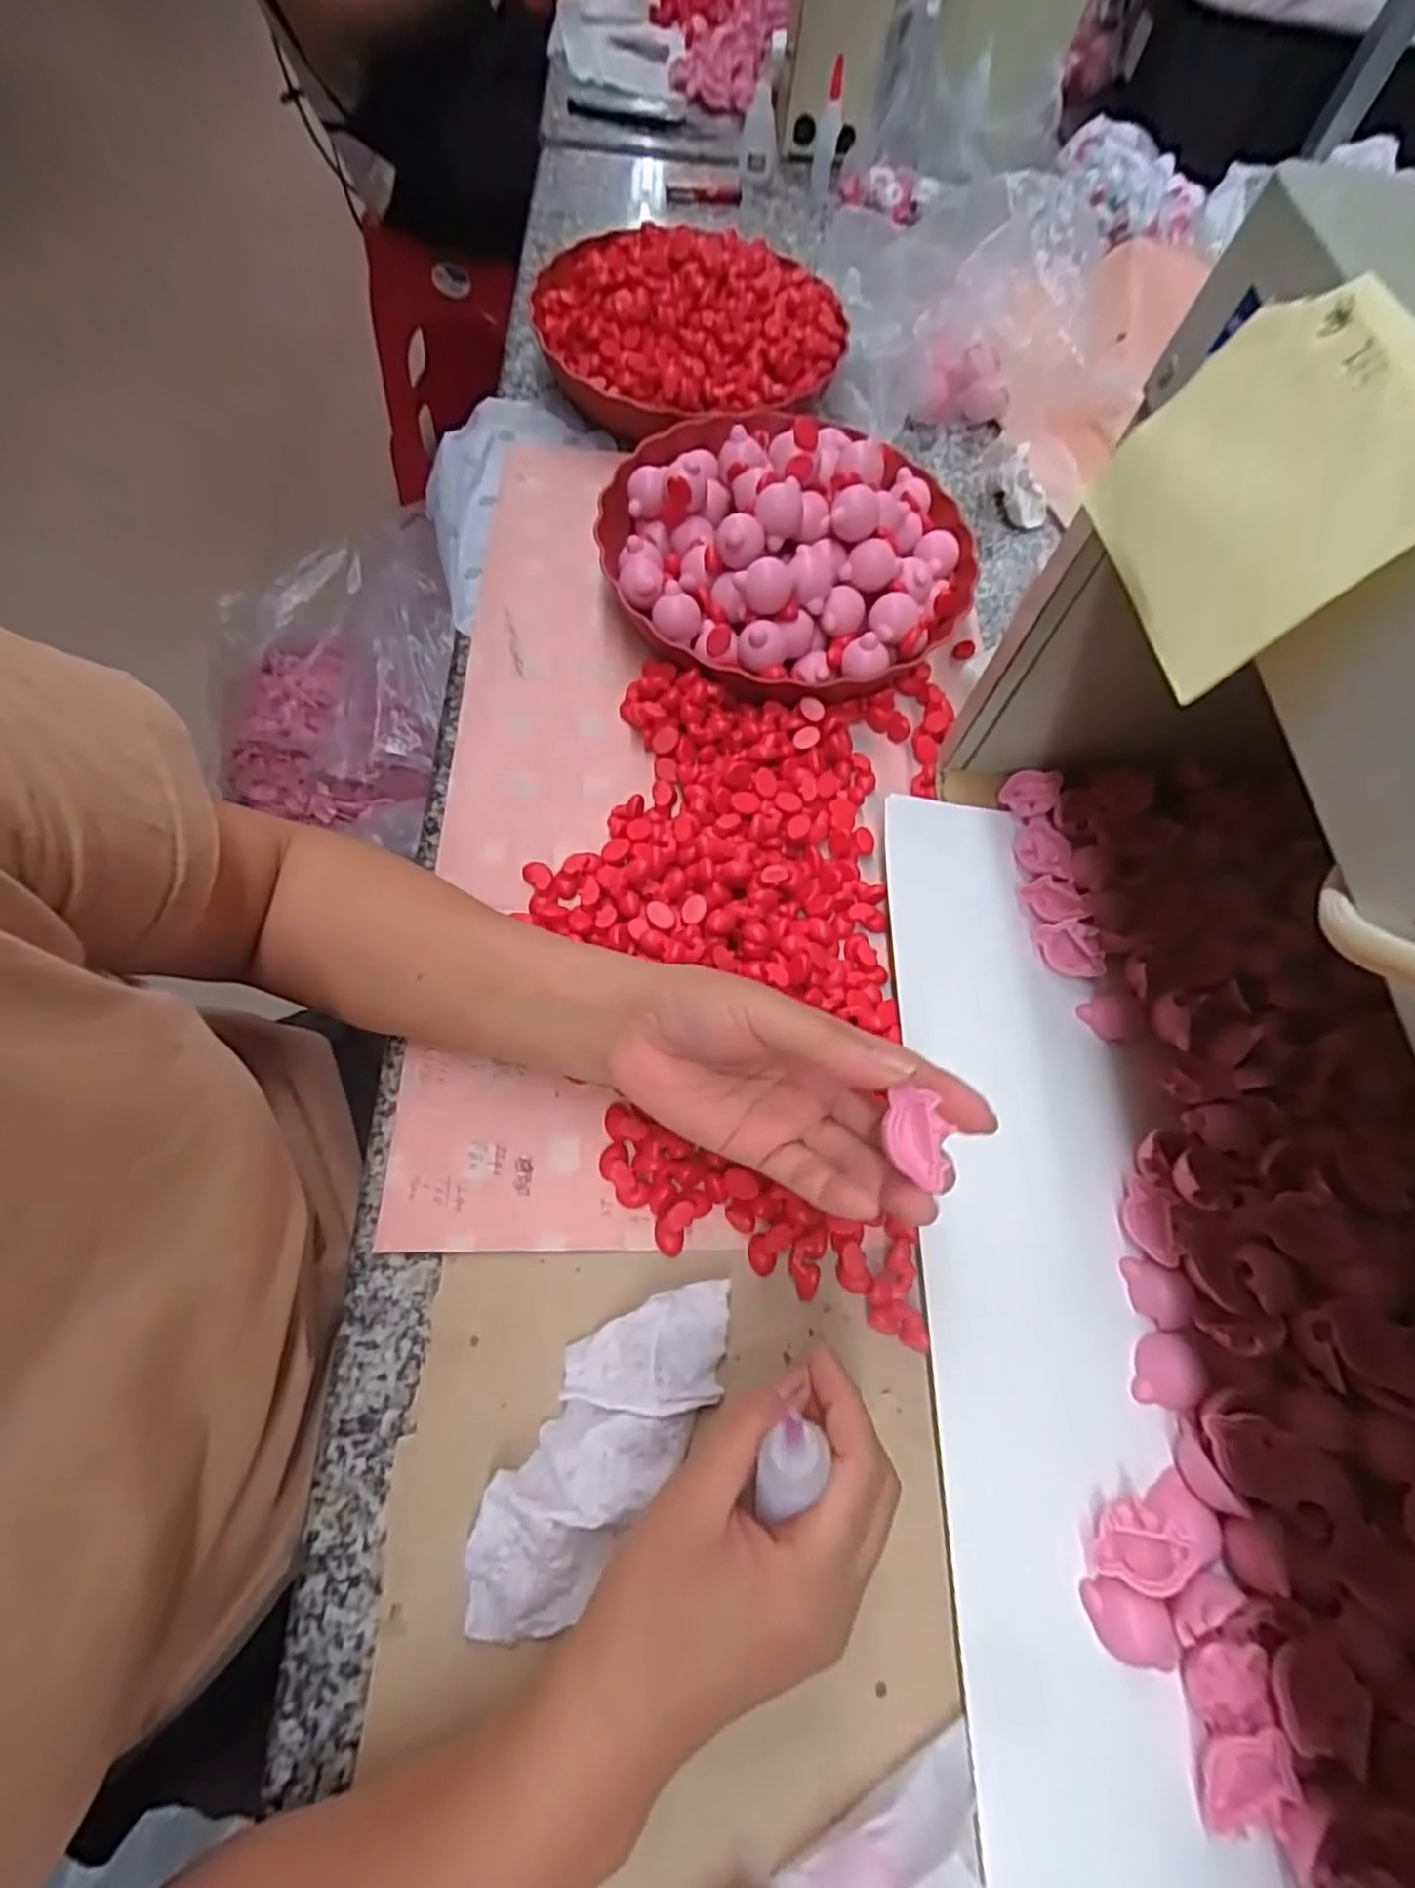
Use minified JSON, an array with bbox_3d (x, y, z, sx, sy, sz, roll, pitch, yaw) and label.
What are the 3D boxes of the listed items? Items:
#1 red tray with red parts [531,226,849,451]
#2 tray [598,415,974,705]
[{"bbox_3d":[-0.012,-0.470,0.547,0.206,0.077,0.195,-27,72,-16],"label":"red tray with red parts"},{"bbox_3d":[0.050,-0.256,0.456,0.231,0.076,0.220,22,67,4],"label":"tray"}]

